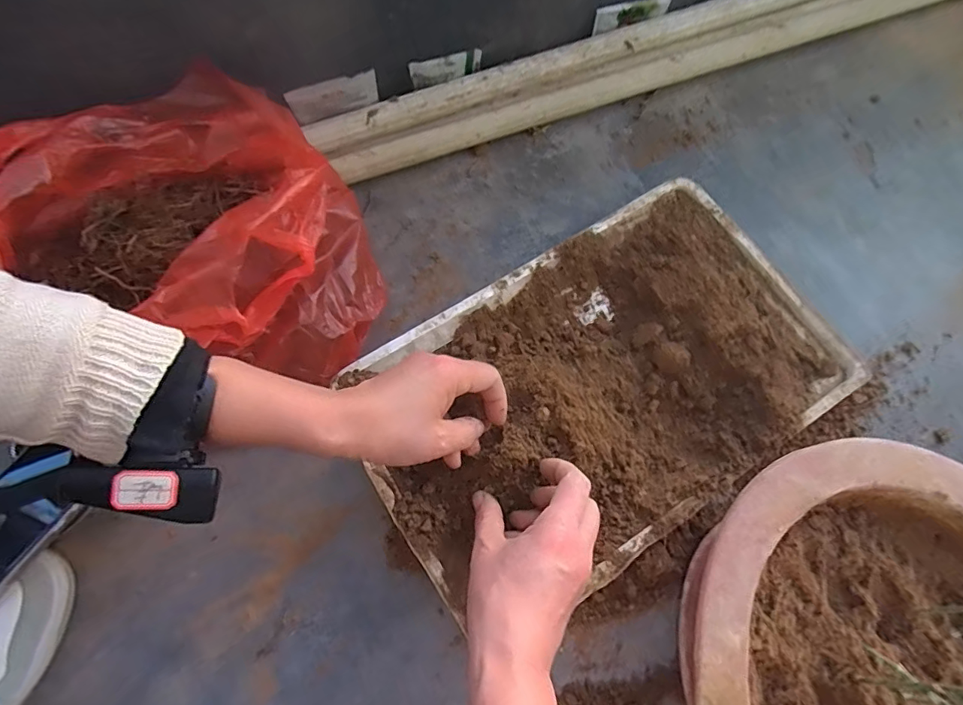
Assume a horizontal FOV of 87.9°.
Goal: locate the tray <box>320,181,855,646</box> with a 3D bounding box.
[{"bbox_3d":[0.100,0.021,0.410,0.389,0.050,0.241,-32,75,-10],"label":"tray"}]

